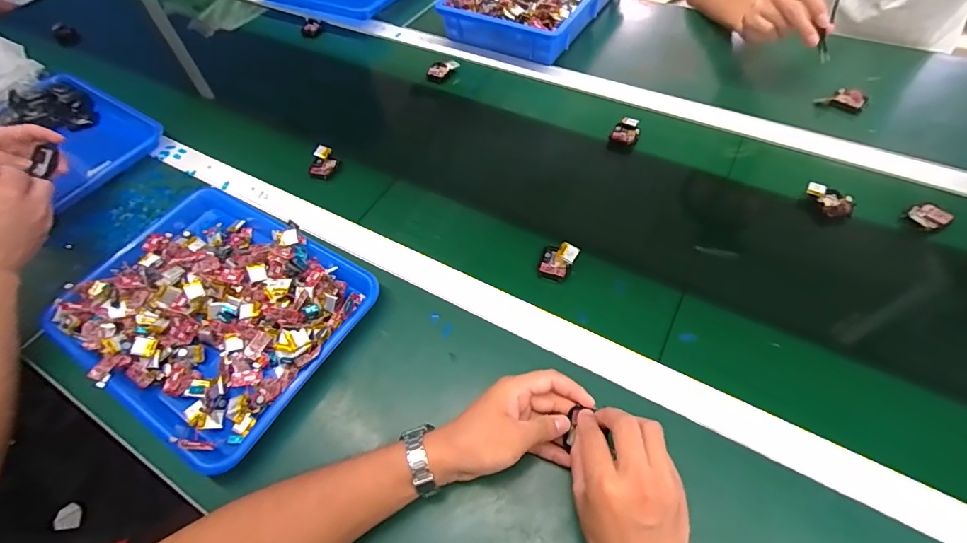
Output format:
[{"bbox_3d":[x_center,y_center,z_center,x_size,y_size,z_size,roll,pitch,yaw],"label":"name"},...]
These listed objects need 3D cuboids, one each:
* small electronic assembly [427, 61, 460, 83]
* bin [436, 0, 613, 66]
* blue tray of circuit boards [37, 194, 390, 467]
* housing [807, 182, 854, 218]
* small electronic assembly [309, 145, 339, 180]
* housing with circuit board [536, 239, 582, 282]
[{"bbox_3d":[-0.074,-0.352,0.777,0.035,0.020,0.057,32,64,22],"label":"small electronic assembly"},{"bbox_3d":[0.106,-0.532,0.845,0.239,0.081,0.352,28,62,20],"label":"bin"},{"bbox_3d":[-0.311,0.038,0.517,0.329,0.047,0.258,26,62,19],"label":"blue tray of circuit boards"},{"bbox_3d":[0.442,-0.092,0.563,0.032,0.011,0.056,-21,58,-10],"label":"housing"},{"bbox_3d":[-0.238,-0.164,0.660,0.032,0.018,0.057,1,56,4],"label":"small electronic assembly"},{"bbox_3d":[0.089,-0.014,0.528,0.043,0.028,0.042,14,58,13],"label":"housing with circuit board"}]

